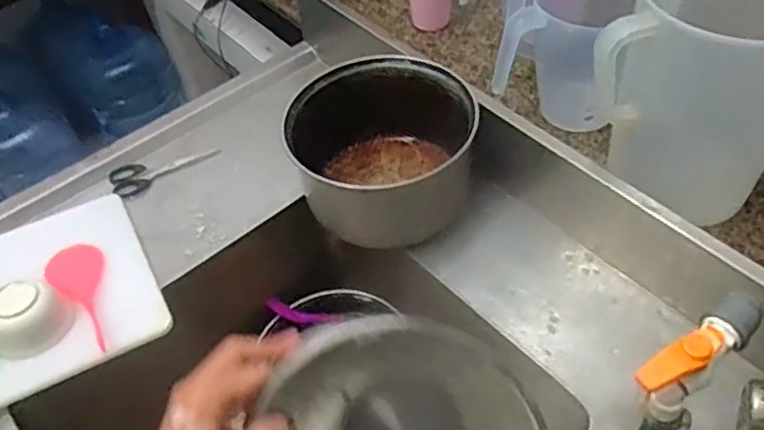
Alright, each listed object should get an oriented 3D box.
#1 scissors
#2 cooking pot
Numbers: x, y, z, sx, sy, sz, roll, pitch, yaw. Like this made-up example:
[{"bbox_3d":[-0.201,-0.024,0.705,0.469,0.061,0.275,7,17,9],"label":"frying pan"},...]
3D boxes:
[{"bbox_3d":[-0.312,-0.072,0.939,0.148,0.009,0.060,-30,53,-19],"label":"scissors"},{"bbox_3d":[0.006,-0.074,0.853,0.222,0.170,0.216,-3,49,3],"label":"cooking pot"}]

